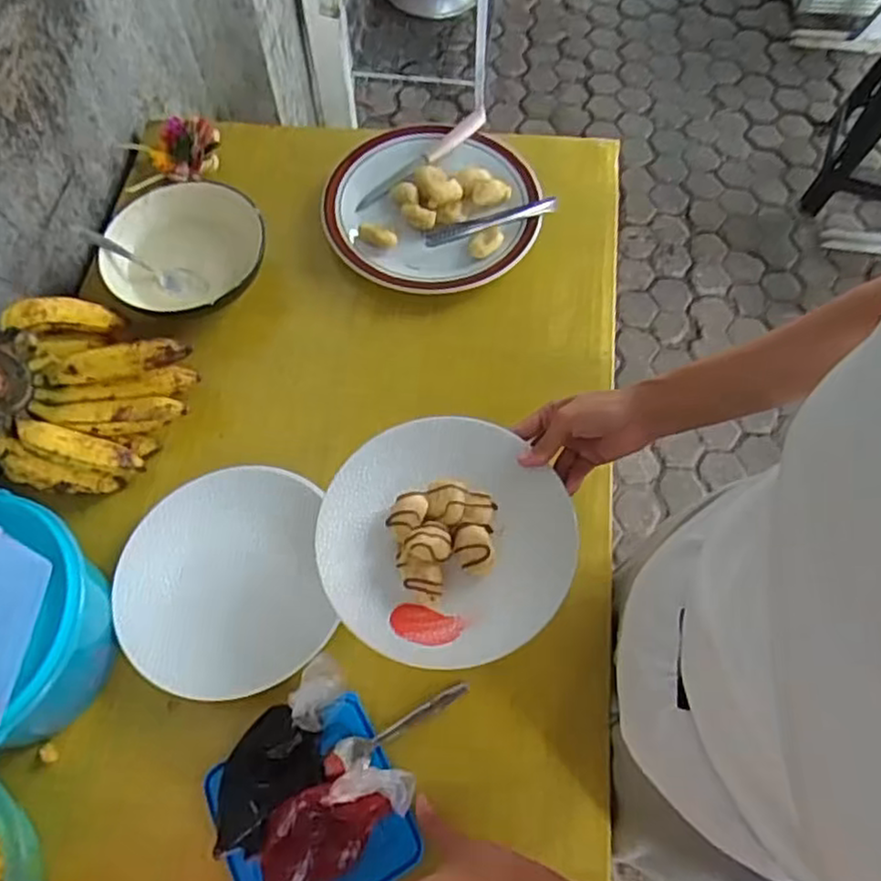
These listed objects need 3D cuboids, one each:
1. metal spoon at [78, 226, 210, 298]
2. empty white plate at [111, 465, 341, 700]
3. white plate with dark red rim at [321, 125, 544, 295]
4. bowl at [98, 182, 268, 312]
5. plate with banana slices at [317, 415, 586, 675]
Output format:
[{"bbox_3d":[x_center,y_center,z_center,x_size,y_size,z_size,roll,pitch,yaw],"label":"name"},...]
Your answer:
[{"bbox_3d":[-0.332,-0.197,0.799,0.147,0.013,0.032,25,65,-11],"label":"metal spoon"},{"bbox_3d":[-0.192,0.125,0.639,0.179,0.030,0.191,-12,65,-5],"label":"empty white plate"},{"bbox_3d":[-0.007,-0.276,0.830,0.239,0.036,0.235,0,64,1],"label":"white plate with dark red rim"},{"bbox_3d":[-0.277,-0.215,0.809,0.175,0.050,0.155,12,65,6],"label":"bowl"},{"bbox_3d":[0.002,0.073,0.568,0.196,0.031,0.193,0,64,1],"label":"plate with banana slices"}]

